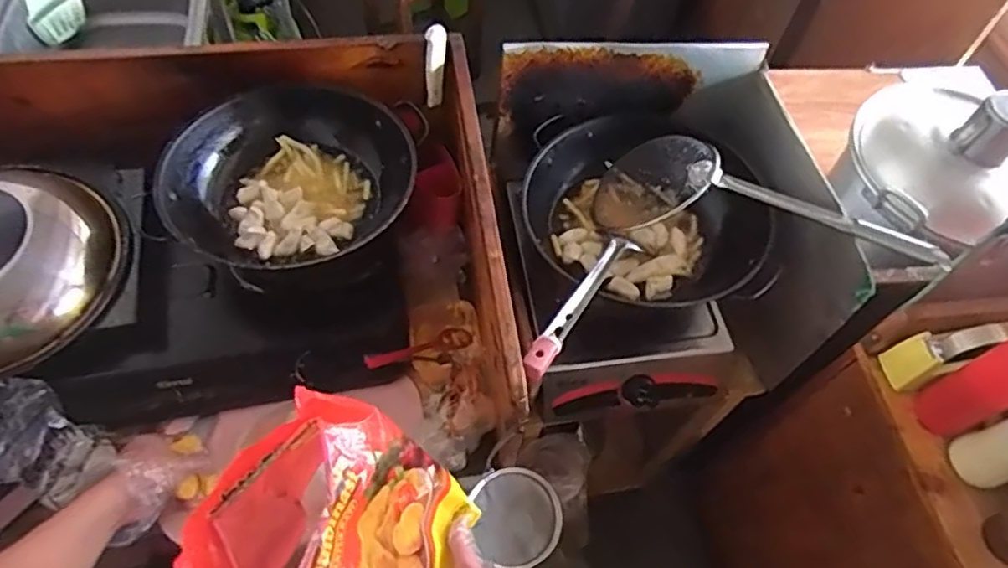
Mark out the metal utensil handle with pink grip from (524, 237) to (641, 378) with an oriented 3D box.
[{"bbox_3d":[0.099,0.018,0.771,0.034,0.023,0.297,29,41,13],"label":"metal utensil handle with pink grip"}]

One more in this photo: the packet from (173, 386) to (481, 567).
[{"bbox_3d":[-0.123,0.191,0.503,0.093,0.213,0.144,-15,42,30],"label":"packet"}]

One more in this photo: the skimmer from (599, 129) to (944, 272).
[{"bbox_3d":[0.318,-0.100,0.827,0.430,0.109,0.112,17,57,30],"label":"skimmer"}]

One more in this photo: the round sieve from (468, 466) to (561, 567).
[{"bbox_3d":[0.017,0.278,0.771,0.101,0.029,0.108,2,58,-3],"label":"round sieve"}]

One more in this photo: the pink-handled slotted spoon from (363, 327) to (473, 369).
[{"bbox_3d":[-0.113,0.086,0.877,0.031,0.025,0.187,49,30,22],"label":"pink-handled slotted spoon"}]

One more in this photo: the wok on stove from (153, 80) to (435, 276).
[{"bbox_3d":[-0.273,-0.151,0.860,0.311,0.093,0.308,2,58,-3],"label":"wok on stove"}]

